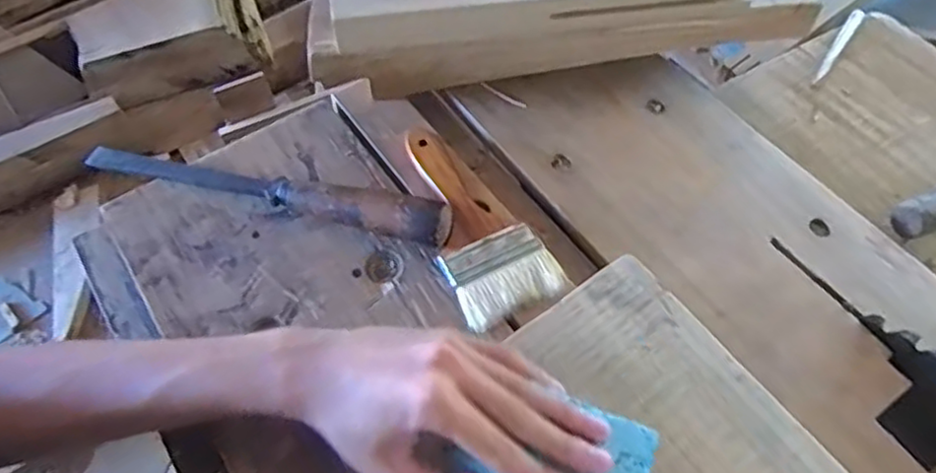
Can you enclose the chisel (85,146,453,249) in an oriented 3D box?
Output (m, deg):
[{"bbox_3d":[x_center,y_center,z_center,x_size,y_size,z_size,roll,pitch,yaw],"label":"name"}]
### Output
[{"bbox_3d":[-0.163,-0.038,0.521,0.308,0.033,0.026,13,58,9],"label":"chisel"}]

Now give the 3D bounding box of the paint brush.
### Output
[{"bbox_3d":[-0.003,-0.016,0.514,0.076,0.011,0.179,-25,60,-14],"label":"paint brush"}]

